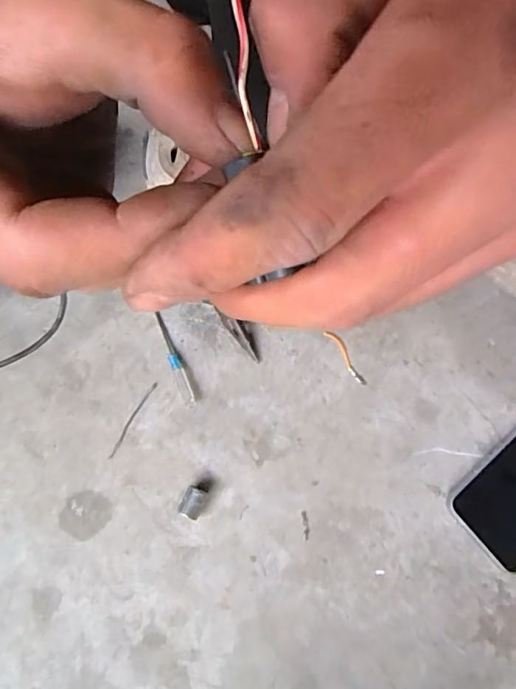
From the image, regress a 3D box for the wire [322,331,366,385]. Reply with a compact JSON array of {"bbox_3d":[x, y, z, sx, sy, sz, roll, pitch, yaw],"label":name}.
[{"bbox_3d":[0.084,0.011,0.446,0.012,0.006,0.062,-31,78,-10],"label":"wire"}]

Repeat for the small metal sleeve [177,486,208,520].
[{"bbox_3d":[-0.055,0.135,0.401,0.018,0.019,0.024,26,75,5],"label":"small metal sleeve"}]

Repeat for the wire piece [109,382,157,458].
[{"bbox_3d":[-0.115,0.068,0.428,0.005,0.004,0.076,28,76,6],"label":"wire piece"}]

